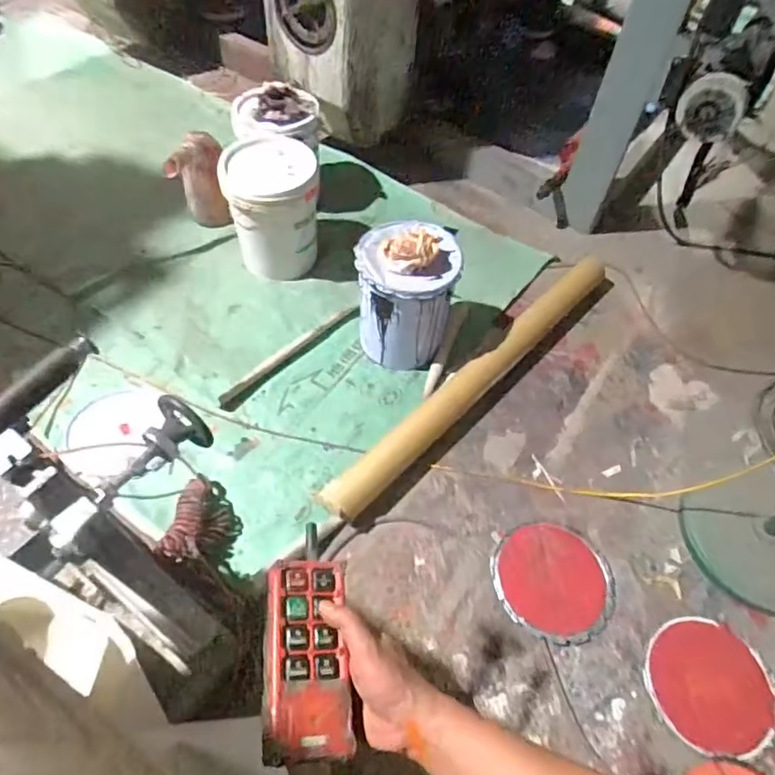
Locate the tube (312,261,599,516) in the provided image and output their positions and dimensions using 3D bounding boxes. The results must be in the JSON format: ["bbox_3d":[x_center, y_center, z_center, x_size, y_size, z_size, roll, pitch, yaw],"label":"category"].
[{"bbox_3d":[0.292,-0.061,1.669,0.112,0.111,1.245,41,66,20],"label":"tube"}]

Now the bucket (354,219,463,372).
[{"bbox_3d":[0.055,-0.272,1.669,0.290,0.408,0.272,1,59,-1],"label":"bucket"}]

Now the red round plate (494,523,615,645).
[{"bbox_3d":[0.430,0.496,1.436,0.306,0.019,0.288,2,57,-3],"label":"red round plate"}]

